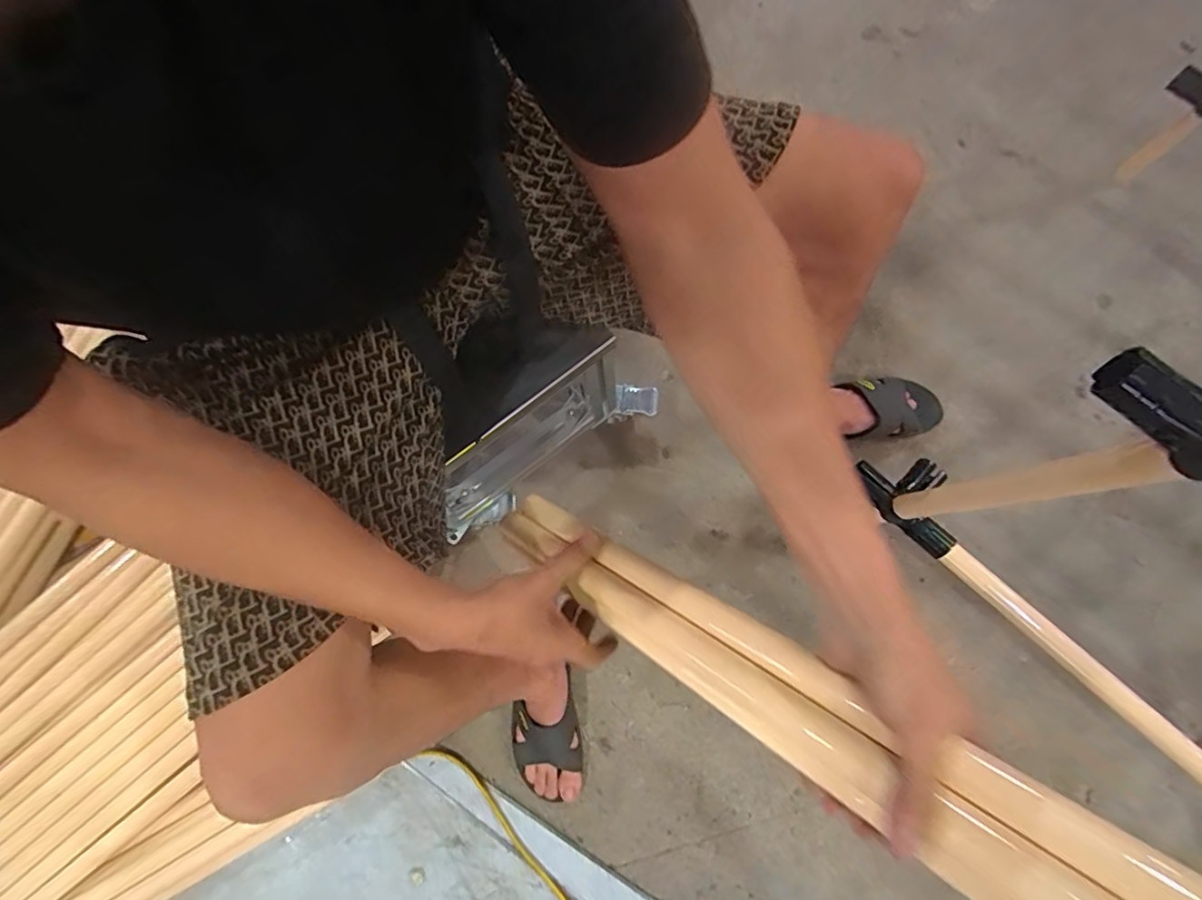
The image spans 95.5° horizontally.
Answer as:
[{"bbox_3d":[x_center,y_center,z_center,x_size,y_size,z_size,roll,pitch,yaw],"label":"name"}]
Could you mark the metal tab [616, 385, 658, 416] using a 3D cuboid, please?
[{"bbox_3d":[0.054,-0.076,0.820,0.062,0.014,0.041,4,76,5],"label":"metal tab"}]

